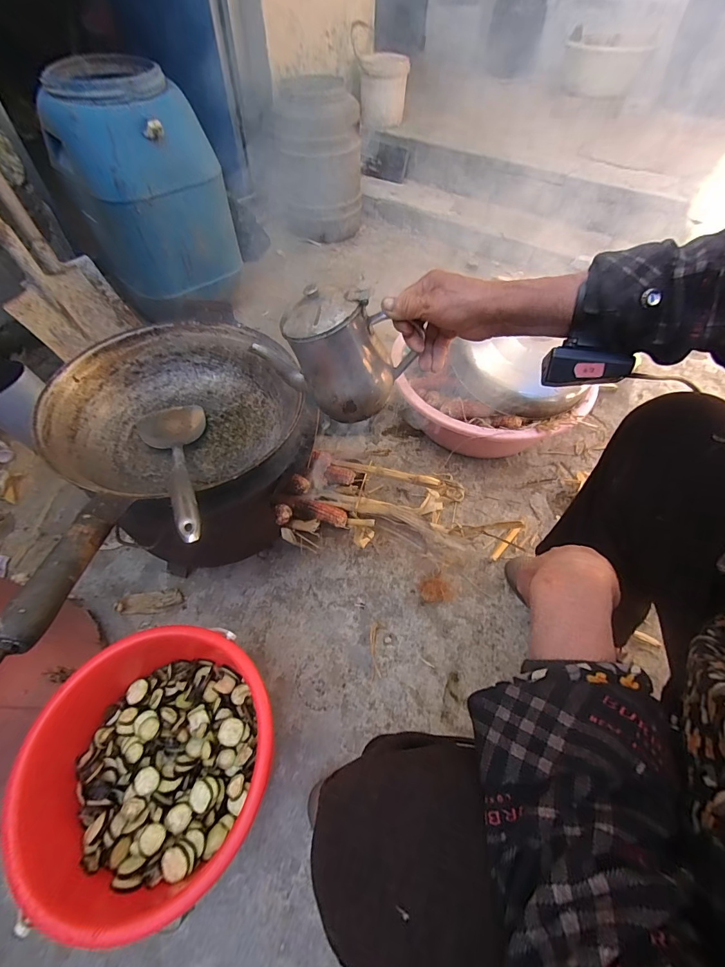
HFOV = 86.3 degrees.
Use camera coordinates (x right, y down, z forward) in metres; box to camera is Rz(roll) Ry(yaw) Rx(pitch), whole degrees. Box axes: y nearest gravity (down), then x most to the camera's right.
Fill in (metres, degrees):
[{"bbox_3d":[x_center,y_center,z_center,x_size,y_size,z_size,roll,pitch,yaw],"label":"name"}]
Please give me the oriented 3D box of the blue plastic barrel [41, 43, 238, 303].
[{"bbox_3d":[-0.540,-0.746,0.968,0.292,0.394,0.295,37,62,22],"label":"blue plastic barrel"}]

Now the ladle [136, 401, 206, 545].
[{"bbox_3d":[-0.233,-0.034,0.491,0.093,0.038,0.358,-23,33,-17],"label":"ladle"}]

